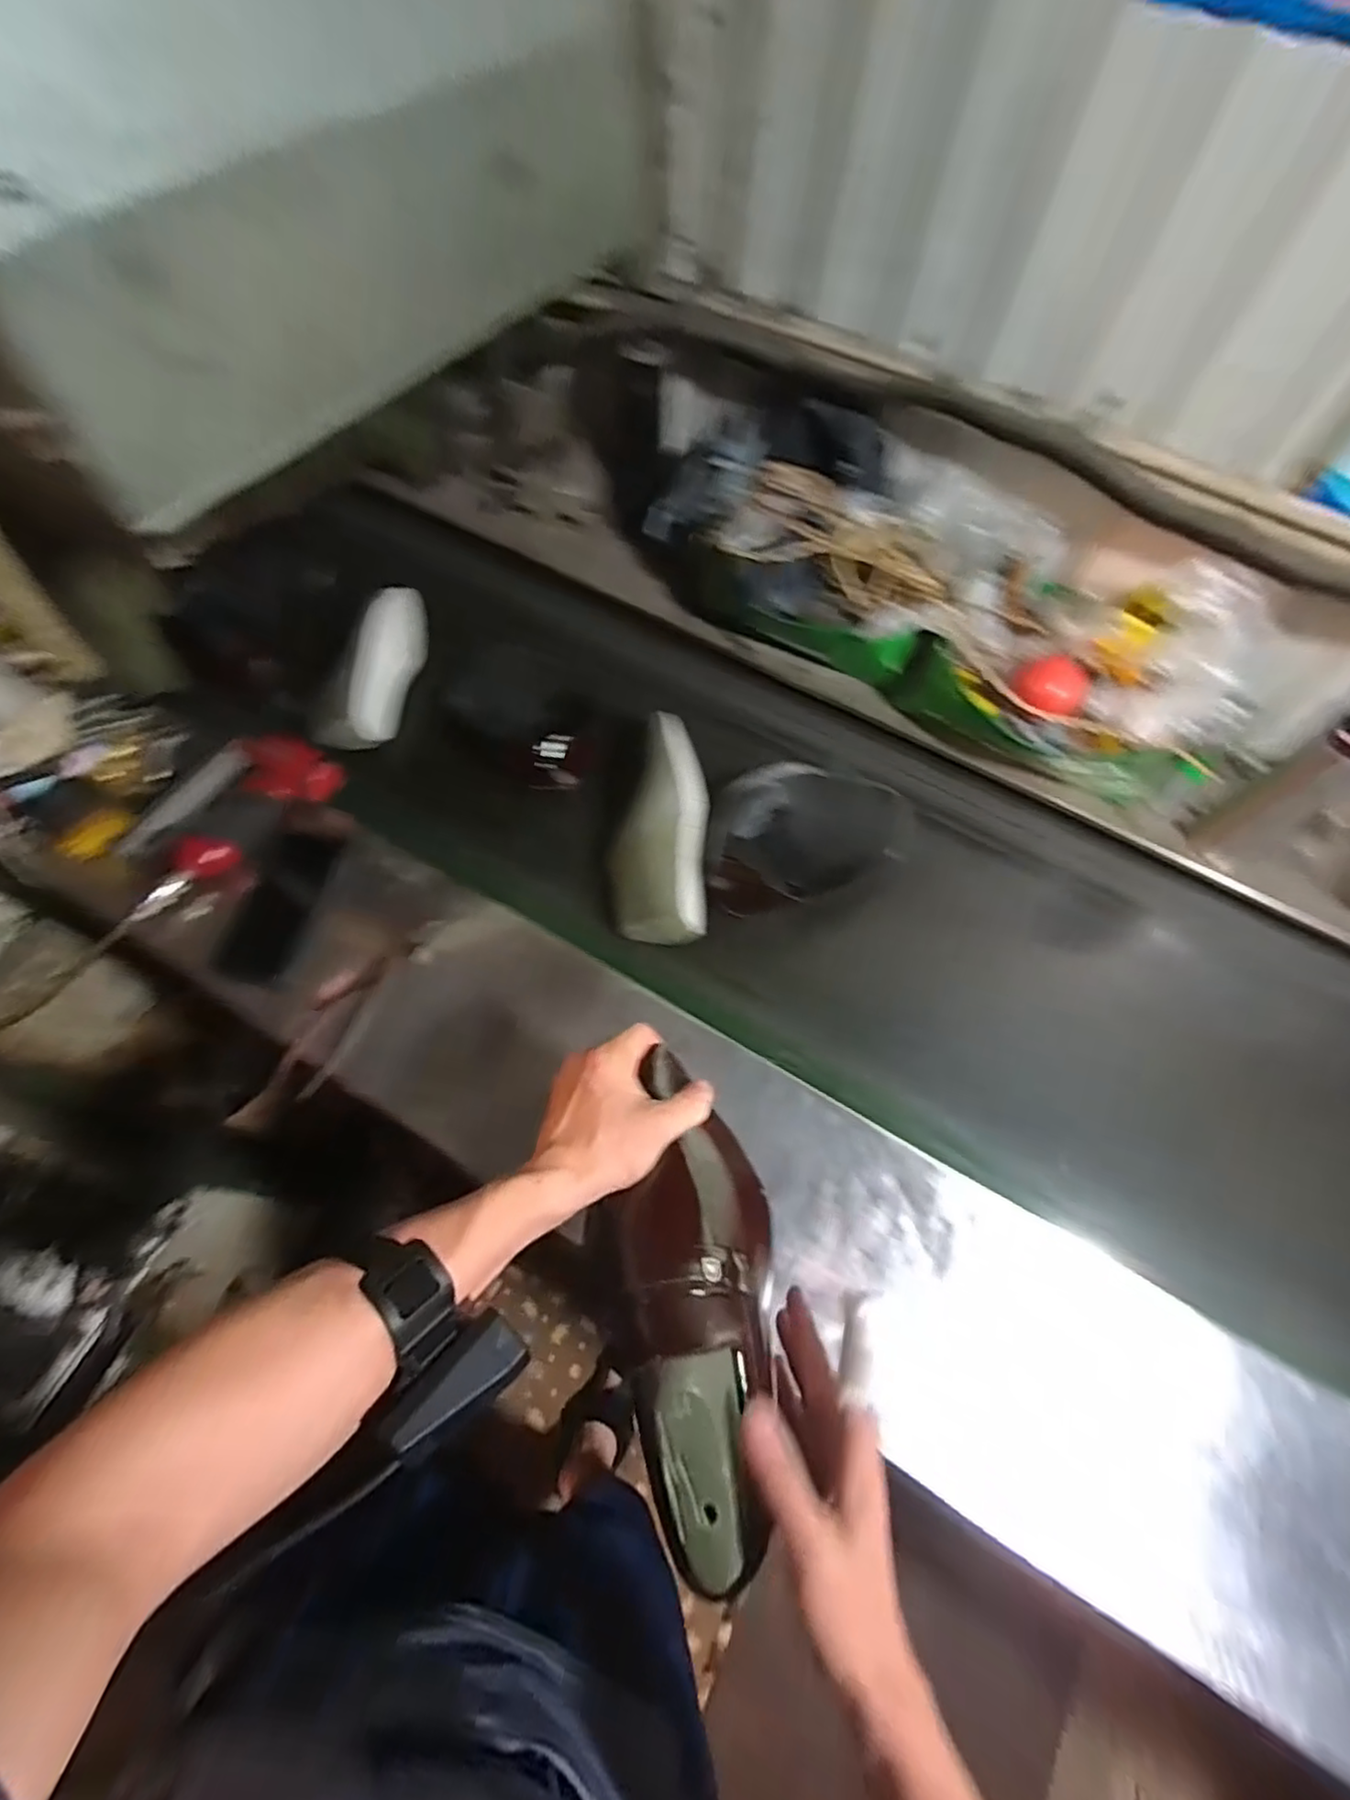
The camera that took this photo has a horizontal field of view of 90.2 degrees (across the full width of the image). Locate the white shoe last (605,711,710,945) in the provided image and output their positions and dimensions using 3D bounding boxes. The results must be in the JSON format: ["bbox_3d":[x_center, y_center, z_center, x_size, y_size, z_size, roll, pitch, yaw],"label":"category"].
[{"bbox_3d":[-0.015,-0.087,0.743,0.103,0.066,0.268,3,63,-1],"label":"white shoe last"}]

